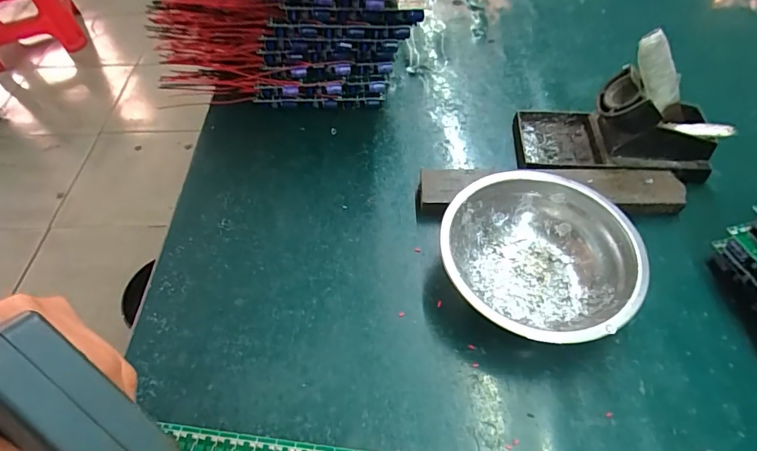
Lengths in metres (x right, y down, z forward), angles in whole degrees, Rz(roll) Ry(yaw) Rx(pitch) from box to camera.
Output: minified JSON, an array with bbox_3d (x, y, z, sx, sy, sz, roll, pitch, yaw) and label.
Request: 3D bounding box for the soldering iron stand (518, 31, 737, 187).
[{"bbox_3d":[0.196,-0.088,0.360,0.155,0.082,0.075,9,54,8],"label":"soldering iron stand"}]

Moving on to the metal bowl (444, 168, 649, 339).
[{"bbox_3d":[0.109,0.020,0.301,0.128,0.042,0.125,-1,53,1],"label":"metal bowl"}]

